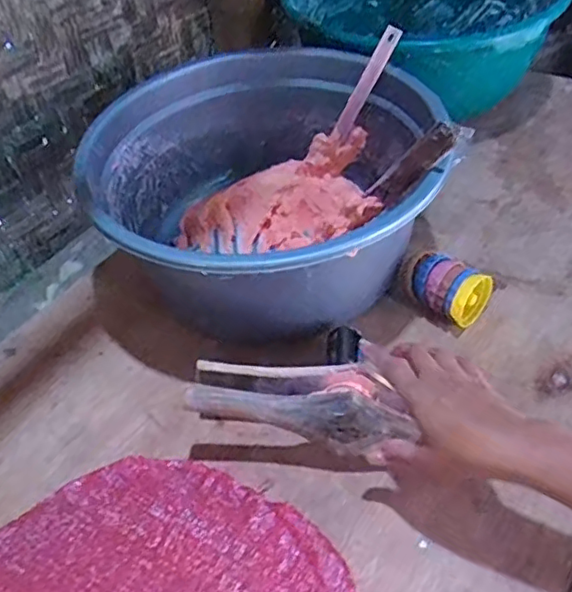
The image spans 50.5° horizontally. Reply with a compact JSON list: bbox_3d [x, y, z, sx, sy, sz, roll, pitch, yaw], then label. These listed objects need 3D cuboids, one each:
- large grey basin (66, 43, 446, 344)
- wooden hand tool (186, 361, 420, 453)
[{"bbox_3d":[-0.028,-0.119,0.726,0.380,0.206,0.370,-1,45,1],"label":"large grey basin"},{"bbox_3d":[0.014,0.096,0.567,0.202,0.047,0.070,8,46,9],"label":"wooden hand tool"}]

